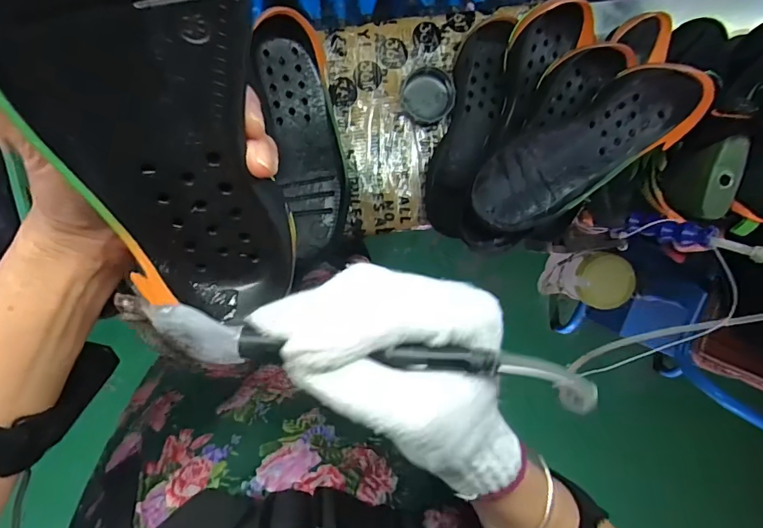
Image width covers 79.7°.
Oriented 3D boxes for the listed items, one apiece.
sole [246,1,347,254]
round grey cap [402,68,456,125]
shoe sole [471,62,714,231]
[{"bbox_3d":[-0.078,-0.126,0.475,0.079,0.043,0.240,-12,95,-2],"label":"sole"},{"bbox_3d":[0.054,-0.194,0.532,0.056,0.026,0.057,0,95,-3],"label":"round grey cap"},{"bbox_3d":[0.192,-0.108,0.438,0.233,0.038,0.089,-30,96,0],"label":"shoe sole"}]

